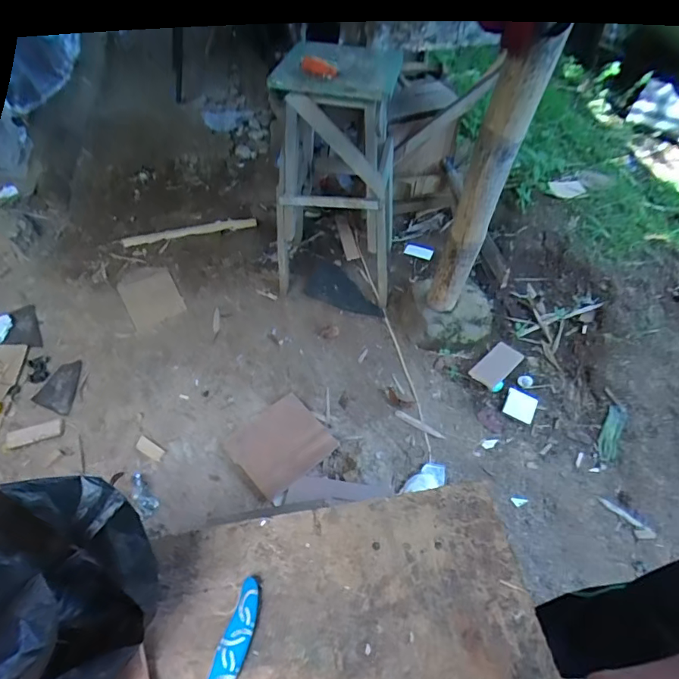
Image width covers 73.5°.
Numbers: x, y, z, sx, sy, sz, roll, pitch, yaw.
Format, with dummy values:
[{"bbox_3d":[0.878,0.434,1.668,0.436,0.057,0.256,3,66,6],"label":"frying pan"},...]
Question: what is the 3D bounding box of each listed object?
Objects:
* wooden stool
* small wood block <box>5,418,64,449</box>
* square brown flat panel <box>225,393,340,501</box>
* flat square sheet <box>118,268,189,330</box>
[{"bbox_3d":[-0.001,-0.520,1.423,0.371,0.662,0.502,5,55,4],"label":"wooden stool"},{"bbox_3d":[-0.862,0.265,1.288,0.152,0.013,0.052,-12,56,-8],"label":"small wood block"},{"bbox_3d":[-0.162,0.293,1.299,0.247,0.015,0.219,-38,63,-24],"label":"square brown flat panel"},{"bbox_3d":[-0.654,-0.150,1.582,0.176,0.008,0.254,-27,54,-16],"label":"flat square sheet"}]

